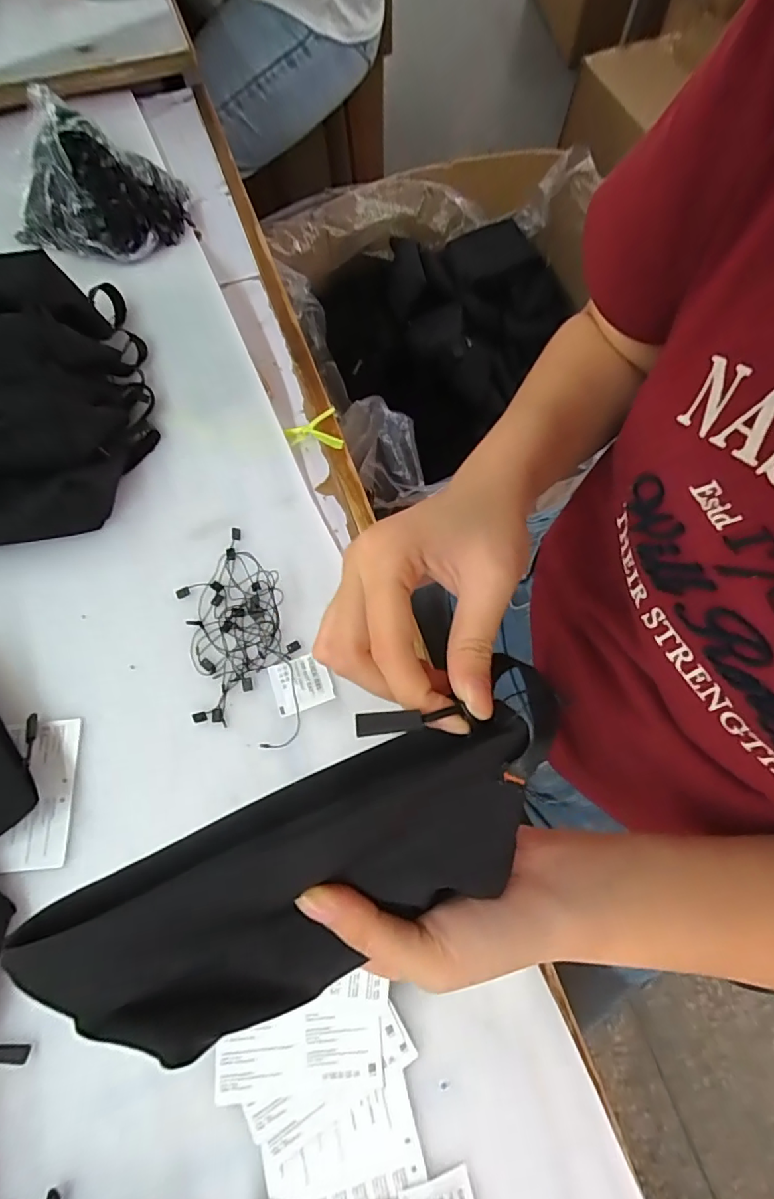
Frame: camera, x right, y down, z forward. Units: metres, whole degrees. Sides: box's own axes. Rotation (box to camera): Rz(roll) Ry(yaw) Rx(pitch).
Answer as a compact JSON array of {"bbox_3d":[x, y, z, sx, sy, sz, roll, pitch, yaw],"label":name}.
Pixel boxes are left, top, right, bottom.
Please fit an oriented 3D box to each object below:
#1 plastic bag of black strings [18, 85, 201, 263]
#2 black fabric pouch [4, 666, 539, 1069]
[{"bbox_3d":[-0.295,-0.414,0.518,0.172,0.070,0.124,21,72,7],"label":"plastic bag of black strings"},{"bbox_3d":[-0.023,0.104,0.197,0.195,0.030,0.091,-27,98,-8],"label":"black fabric pouch"}]

